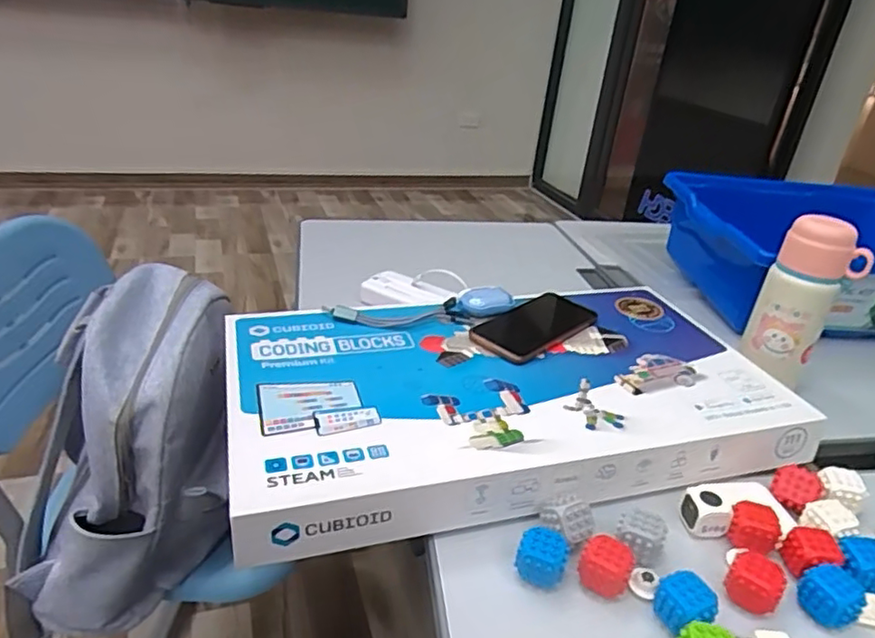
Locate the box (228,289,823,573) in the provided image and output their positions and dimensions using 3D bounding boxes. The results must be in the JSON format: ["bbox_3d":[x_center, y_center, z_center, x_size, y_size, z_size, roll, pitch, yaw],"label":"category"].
[{"bbox_3d":[0.072,0.069,0.632,0.545,0.047,0.304,-3,30,-17],"label":"box"}]

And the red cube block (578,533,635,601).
[{"bbox_3d":[0.126,0.187,0.456,0.037,0.035,0.031,17,30,20],"label":"red cube block"}]

